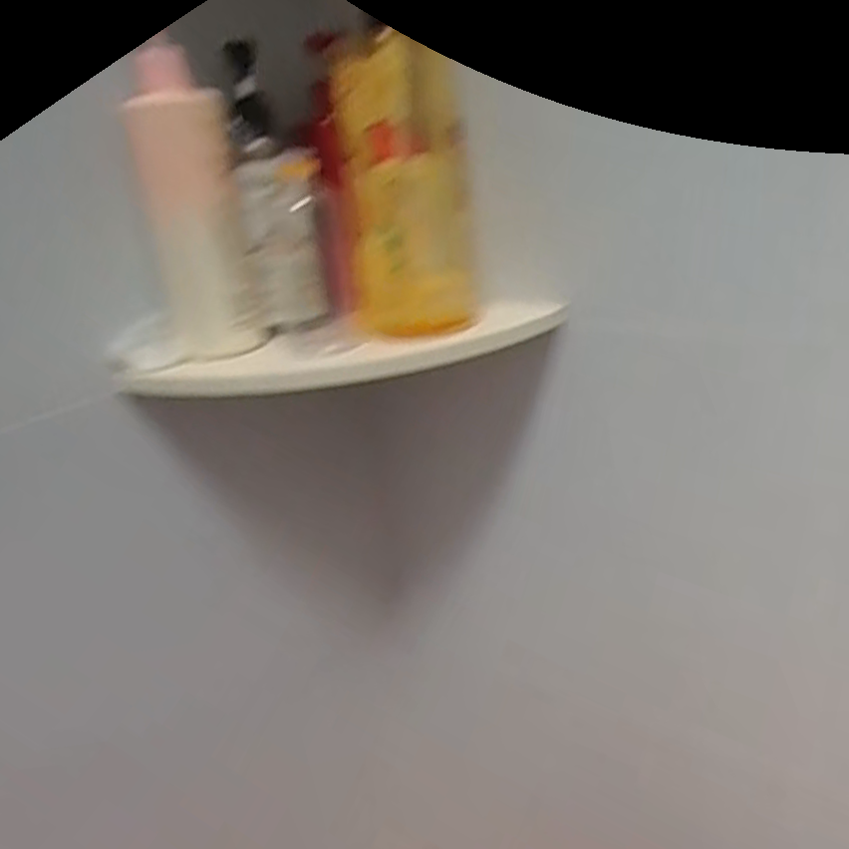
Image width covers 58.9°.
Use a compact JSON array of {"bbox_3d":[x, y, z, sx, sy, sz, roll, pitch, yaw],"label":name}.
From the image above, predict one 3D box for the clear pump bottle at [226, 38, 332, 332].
[{"bbox_3d":[-0.107,-0.176,0.563,0.063,0.204,0.095,-4,20,8],"label":"clear pump bottle"}]

